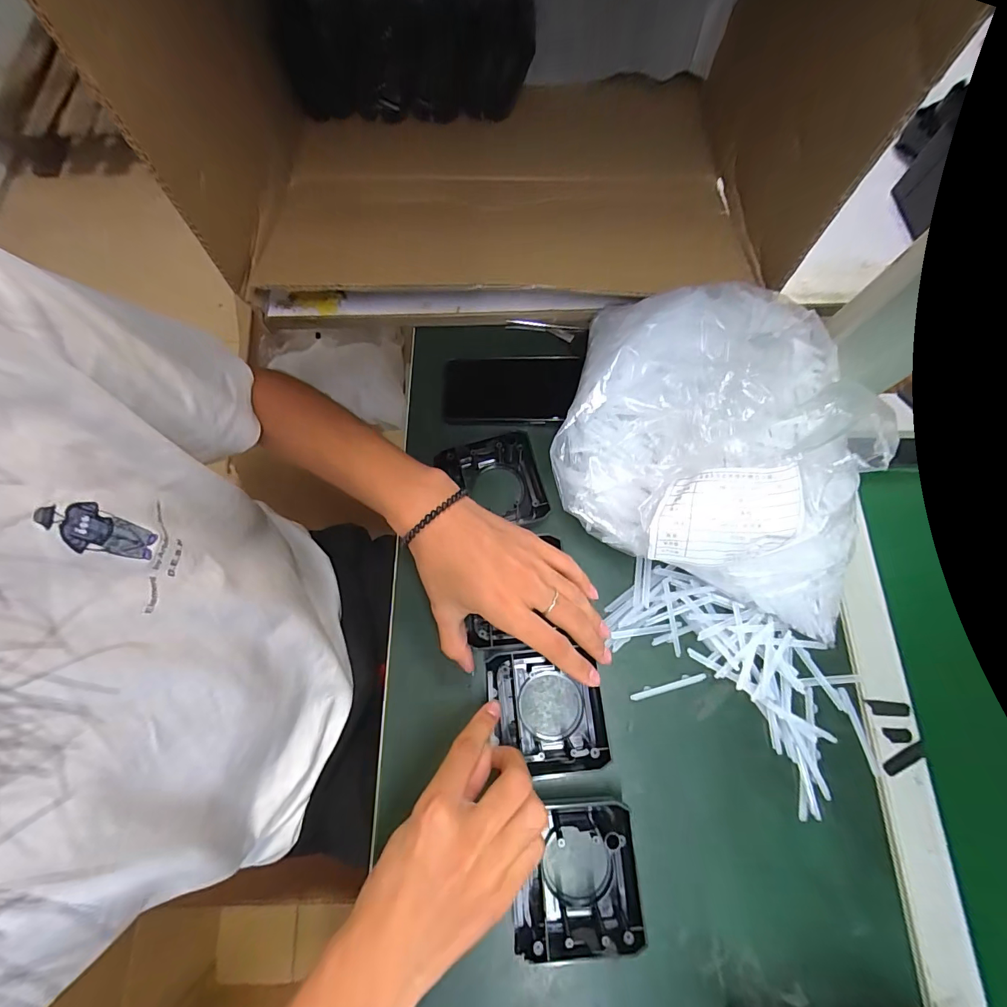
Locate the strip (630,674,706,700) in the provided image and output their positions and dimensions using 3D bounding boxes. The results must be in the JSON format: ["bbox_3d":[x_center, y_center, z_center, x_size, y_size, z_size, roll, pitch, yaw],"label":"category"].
[{"bbox_3d":[0.138,0.152,0.364,0.065,0.004,0.008,-14,74,-5],"label":"strip"}]

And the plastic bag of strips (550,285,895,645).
[{"bbox_3d":[0.186,-0.057,0.353,0.264,0.145,0.240,19,74,5],"label":"plastic bag of strips"}]

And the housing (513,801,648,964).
[{"bbox_3d":[0.051,0.267,0.311,0.088,0.033,0.081,-5,73,-2],"label":"housing"}]

